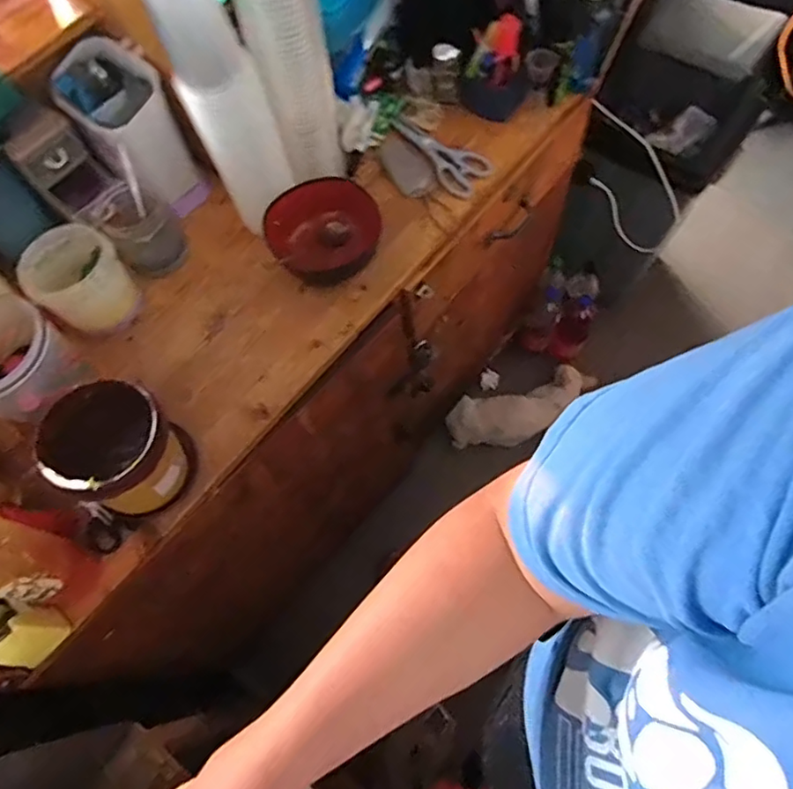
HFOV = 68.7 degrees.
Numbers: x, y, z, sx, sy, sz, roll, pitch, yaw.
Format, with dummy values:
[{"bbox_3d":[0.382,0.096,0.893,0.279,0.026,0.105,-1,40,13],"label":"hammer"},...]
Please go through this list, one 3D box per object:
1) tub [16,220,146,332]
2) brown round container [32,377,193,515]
[{"bbox_3d":[-0.417,-0.151,0.780,0.138,0.114,0.116,36,74,16],"label":"tub"},{"bbox_3d":[-0.310,0.064,0.660,0.117,0.148,0.119,-1,67,3],"label":"brown round container"}]

